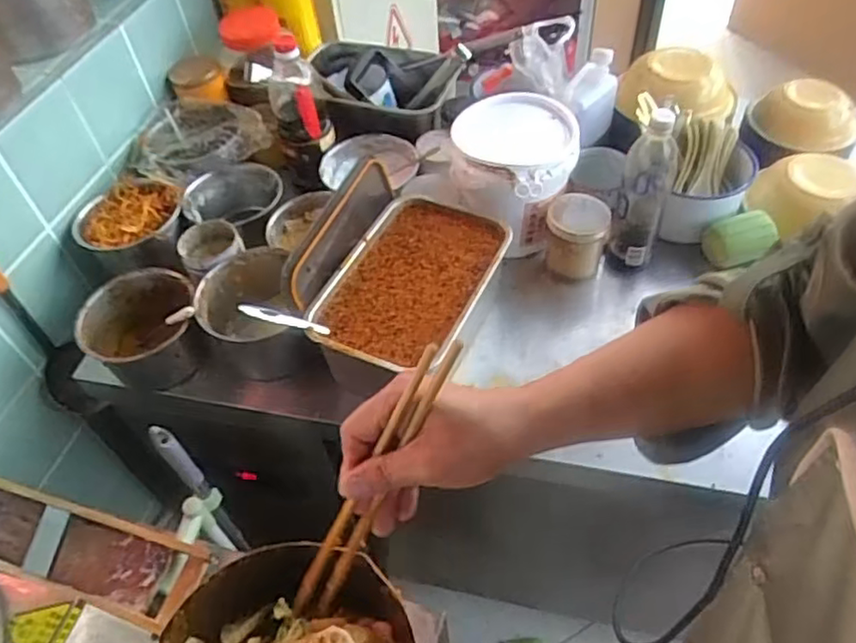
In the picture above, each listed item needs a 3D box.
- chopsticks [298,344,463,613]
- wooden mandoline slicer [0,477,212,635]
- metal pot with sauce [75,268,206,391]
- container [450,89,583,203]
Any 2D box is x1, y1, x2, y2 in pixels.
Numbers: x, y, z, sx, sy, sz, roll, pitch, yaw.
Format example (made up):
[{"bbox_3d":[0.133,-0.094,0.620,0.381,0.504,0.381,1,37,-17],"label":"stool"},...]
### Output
[{"bbox_3d":[-0.042,0.123,0.465,0.035,0.286,0.019,-5,42,-42],"label":"chopsticks"},{"bbox_3d":[-0.453,0.276,0.826,0.395,0.049,0.110,13,53,15],"label":"wooden mandoline slicer"},{"bbox_3d":[-0.393,0.016,0.921,0.153,0.099,0.153,-2,51,3],"label":"metal pot with sauce"},{"bbox_3d":[0.124,-0.253,0.932,0.171,0.051,0.172,-2,51,3],"label":"container"}]

